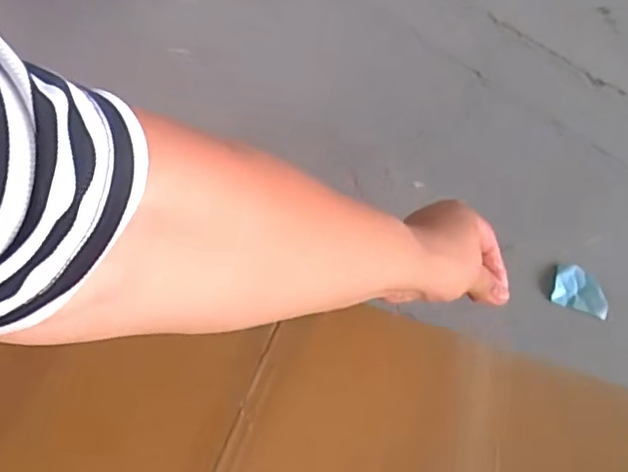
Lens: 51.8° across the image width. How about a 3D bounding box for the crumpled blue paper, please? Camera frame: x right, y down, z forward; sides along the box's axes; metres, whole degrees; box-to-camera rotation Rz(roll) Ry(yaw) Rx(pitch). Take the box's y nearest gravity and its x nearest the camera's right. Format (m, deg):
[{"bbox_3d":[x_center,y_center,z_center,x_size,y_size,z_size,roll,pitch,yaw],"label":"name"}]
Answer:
[{"bbox_3d":[0.504,0.100,1.221,0.098,0.014,0.090,15,67,17],"label":"crumpled blue paper"}]

